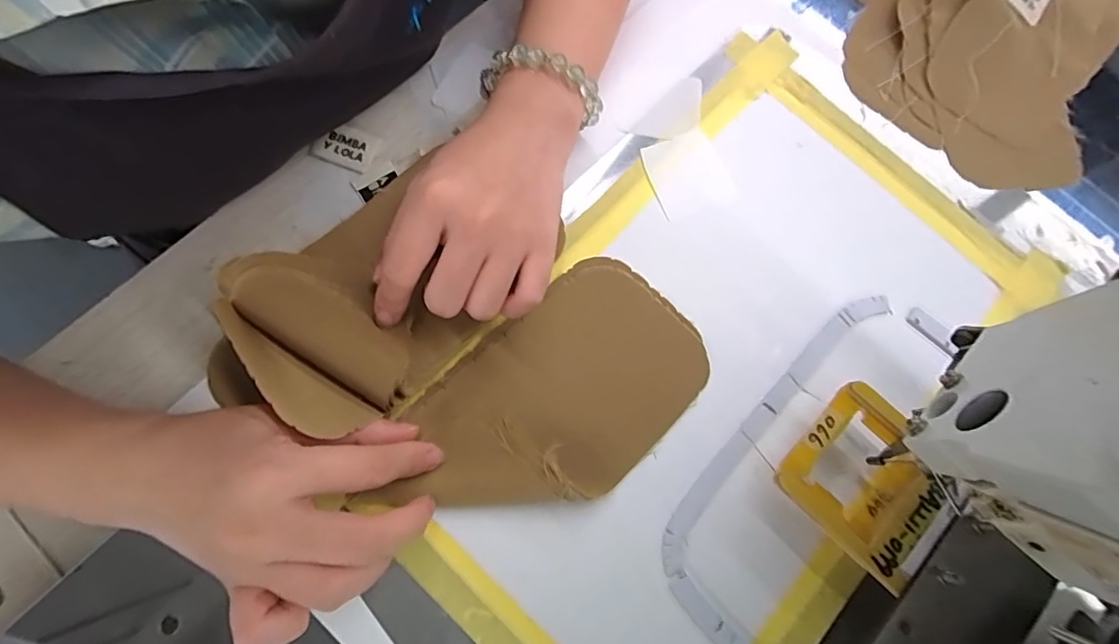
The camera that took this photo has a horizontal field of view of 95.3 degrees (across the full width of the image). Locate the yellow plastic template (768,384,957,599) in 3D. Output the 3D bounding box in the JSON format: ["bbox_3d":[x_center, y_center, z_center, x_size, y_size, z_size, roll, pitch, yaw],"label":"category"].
[{"bbox_3d":[0.152,0.078,0.249,0.067,0.012,0.074,-44,80,-12],"label":"yellow plastic template"}]

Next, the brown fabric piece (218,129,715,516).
[{"bbox_3d":[-0.048,0.010,0.259,0.222,0.051,0.157,29,74,9],"label":"brown fabric piece"}]

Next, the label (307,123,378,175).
[{"bbox_3d":[-0.135,-0.110,0.318,0.037,0.004,0.026,22,84,3],"label":"label"}]

